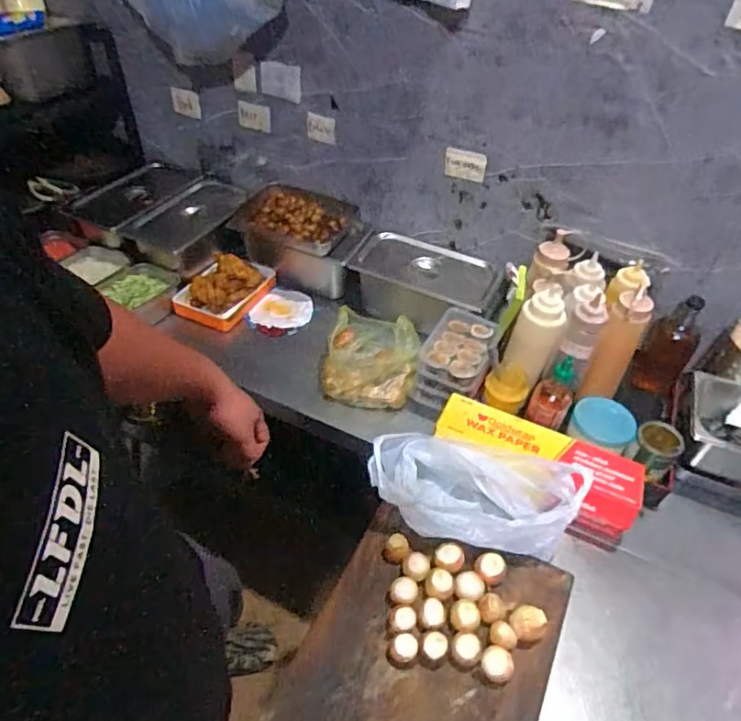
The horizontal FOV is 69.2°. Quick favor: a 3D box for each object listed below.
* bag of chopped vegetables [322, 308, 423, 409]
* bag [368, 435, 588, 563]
[{"bbox_3d":[0.005,-0.025,1.099,0.180,0.121,0.209,9,43,4],"label":"bag of chopped vegetables"},{"bbox_3d":[0.151,0.204,0.842,0.301,0.140,0.173,17,45,13],"label":"bag"}]

